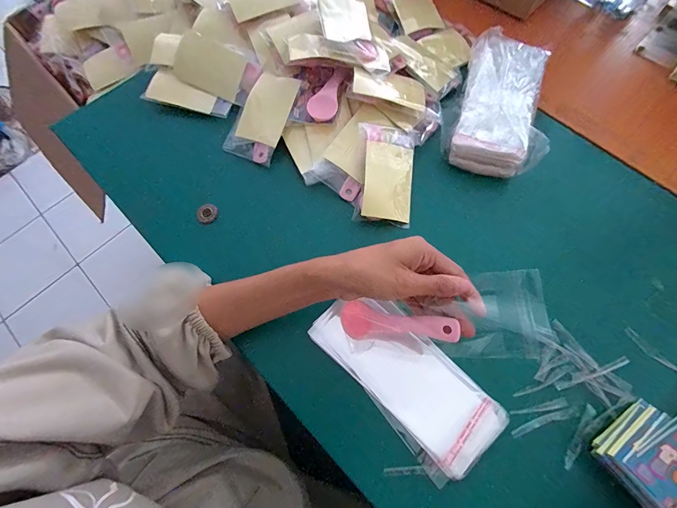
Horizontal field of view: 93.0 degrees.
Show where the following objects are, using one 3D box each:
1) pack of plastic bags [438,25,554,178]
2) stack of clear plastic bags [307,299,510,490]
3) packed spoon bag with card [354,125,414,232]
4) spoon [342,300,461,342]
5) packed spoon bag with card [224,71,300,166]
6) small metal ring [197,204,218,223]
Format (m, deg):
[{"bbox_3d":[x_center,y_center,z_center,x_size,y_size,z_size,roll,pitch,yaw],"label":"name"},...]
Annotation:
[{"bbox_3d":[0.199,-0.197,0.413,0.120,0.038,0.202,14,71,6],"label":"pack of plastic bags"},{"bbox_3d":[0.062,0.118,0.323,0.087,0.008,0.193,-41,66,-12],"label":"stack of clear plastic bags"},{"bbox_3d":[0.057,-0.096,0.381,0.065,0.013,0.122,7,77,-14],"label":"packed spoon bag with card"},{"bbox_3d":[0.054,0.065,0.298,0.109,0.011,0.032,-1,67,30],"label":"spoon"},{"bbox_3d":[-0.096,-0.172,0.403,0.066,0.009,0.110,22,91,12],"label":"packed spoon bag with card"},{"bbox_3d":[-0.155,-0.048,0.379,0.022,0.004,0.024,0,70,1],"label":"small metal ring"}]

